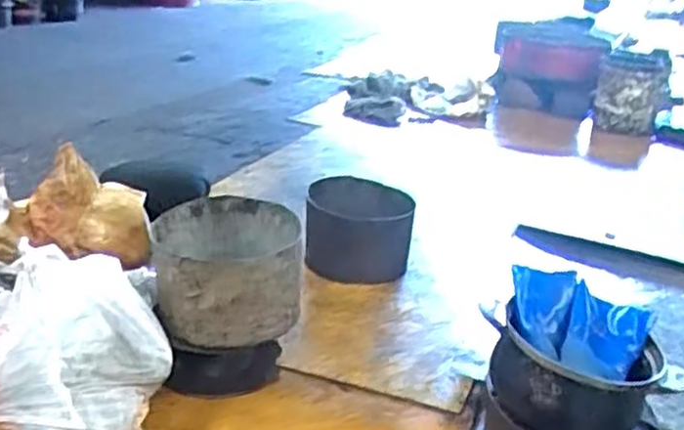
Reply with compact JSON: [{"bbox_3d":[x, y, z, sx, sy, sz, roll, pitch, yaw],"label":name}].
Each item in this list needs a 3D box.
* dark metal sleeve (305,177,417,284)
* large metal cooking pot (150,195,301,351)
[{"bbox_3d":[0.043,0.035,1.890,0.266,0.223,0.217,1,22,-3],"label":"dark metal sleeve"},{"bbox_3d":[-0.217,0.108,1.430,0.273,0.184,0.261,1,22,-11],"label":"large metal cooking pot"}]

